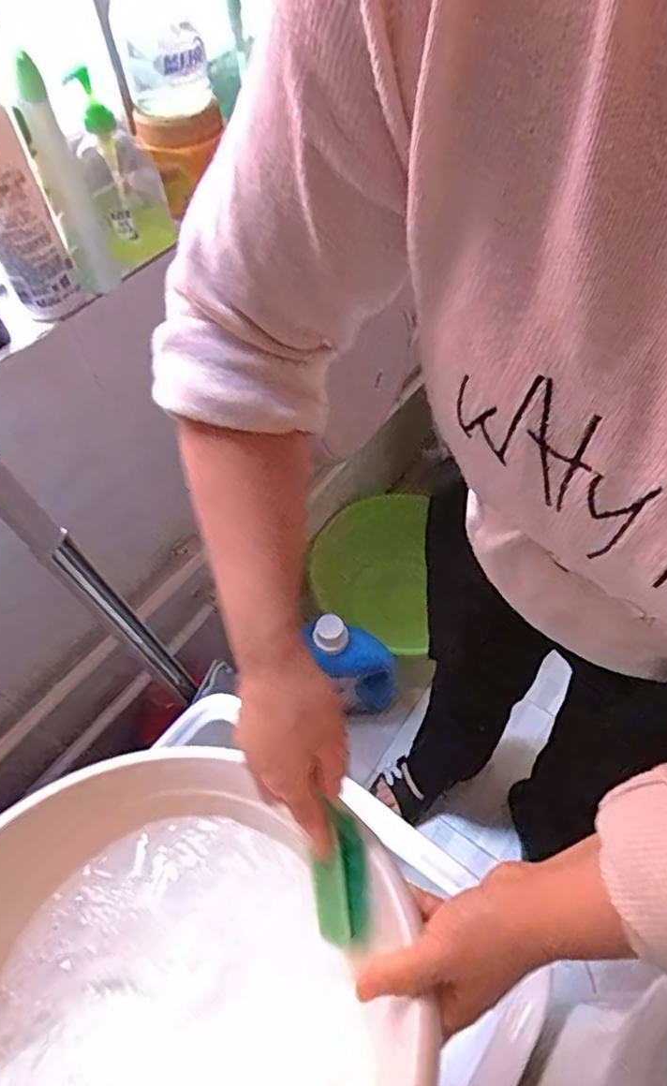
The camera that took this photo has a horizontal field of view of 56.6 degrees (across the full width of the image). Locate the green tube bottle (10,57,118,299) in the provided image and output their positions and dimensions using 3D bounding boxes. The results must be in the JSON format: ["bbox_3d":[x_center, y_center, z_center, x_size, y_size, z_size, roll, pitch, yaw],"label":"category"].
[{"bbox_3d":[-0.246,-0.326,0.565,0.038,0.189,0.045,-21,55,-11],"label":"green tube bottle"}]

